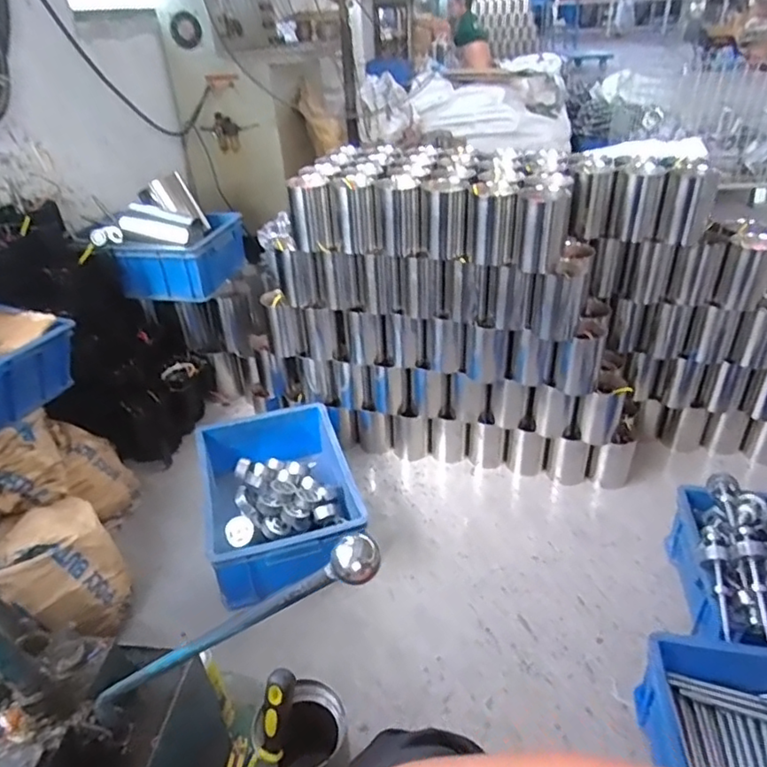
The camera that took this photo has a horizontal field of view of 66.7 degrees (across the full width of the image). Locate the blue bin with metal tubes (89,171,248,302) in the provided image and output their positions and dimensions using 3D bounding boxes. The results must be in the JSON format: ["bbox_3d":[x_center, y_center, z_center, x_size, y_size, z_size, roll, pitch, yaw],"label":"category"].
[{"bbox_3d":[-0.544,-0.381,1.529,0.248,0.230,0.326,6,35,13],"label":"blue bin with metal tubes"}]

